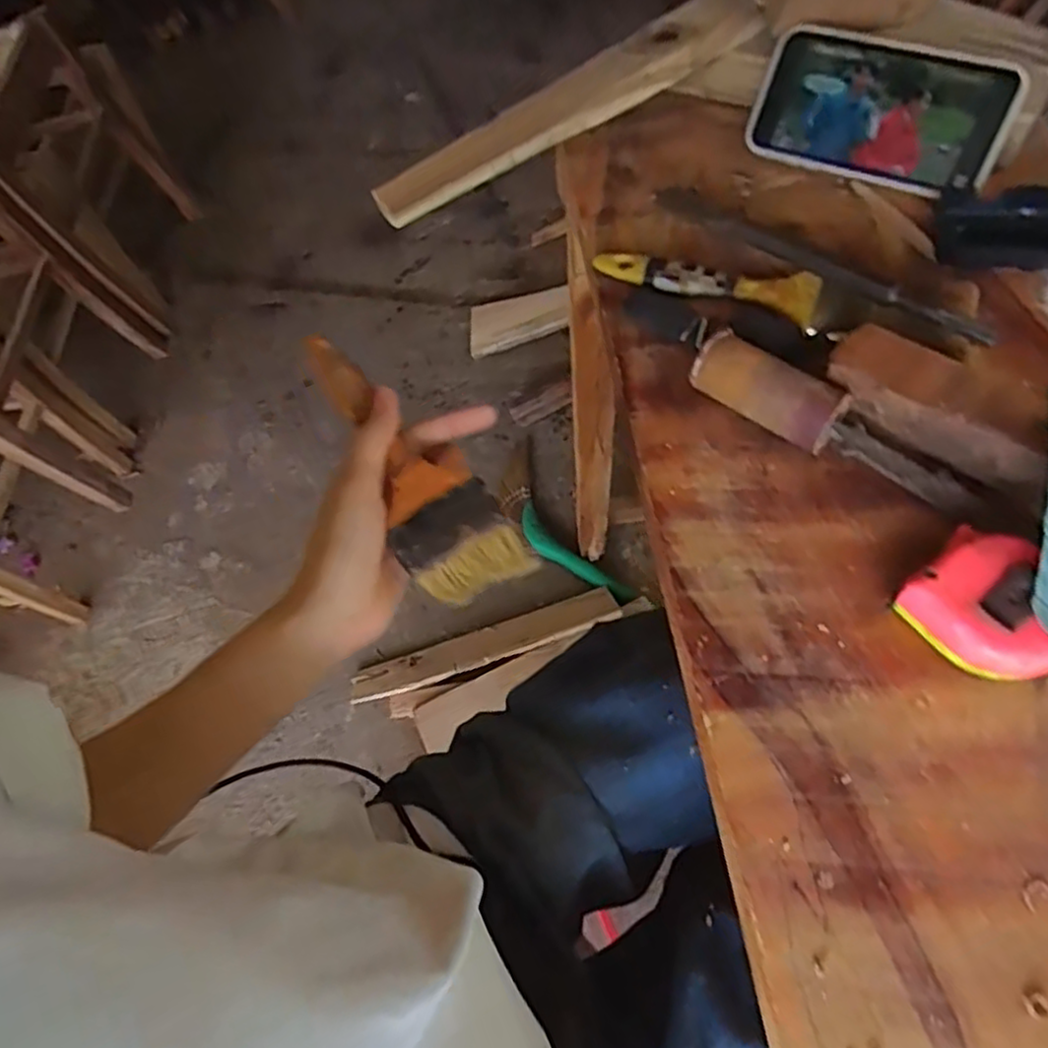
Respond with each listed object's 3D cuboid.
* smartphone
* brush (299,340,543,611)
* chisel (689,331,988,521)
[{"bbox_3d":[0.231,-0.268,0.448,0.151,0.010,0.084,24,109,17],"label":"smartphone"},{"bbox_3d":[-0.065,-0.032,0.369,0.057,0.025,0.168,-34,82,-15],"label":"brush"},{"bbox_3d":[0.168,-0.052,0.372,0.159,0.038,0.030,30,71,18],"label":"chisel"}]

